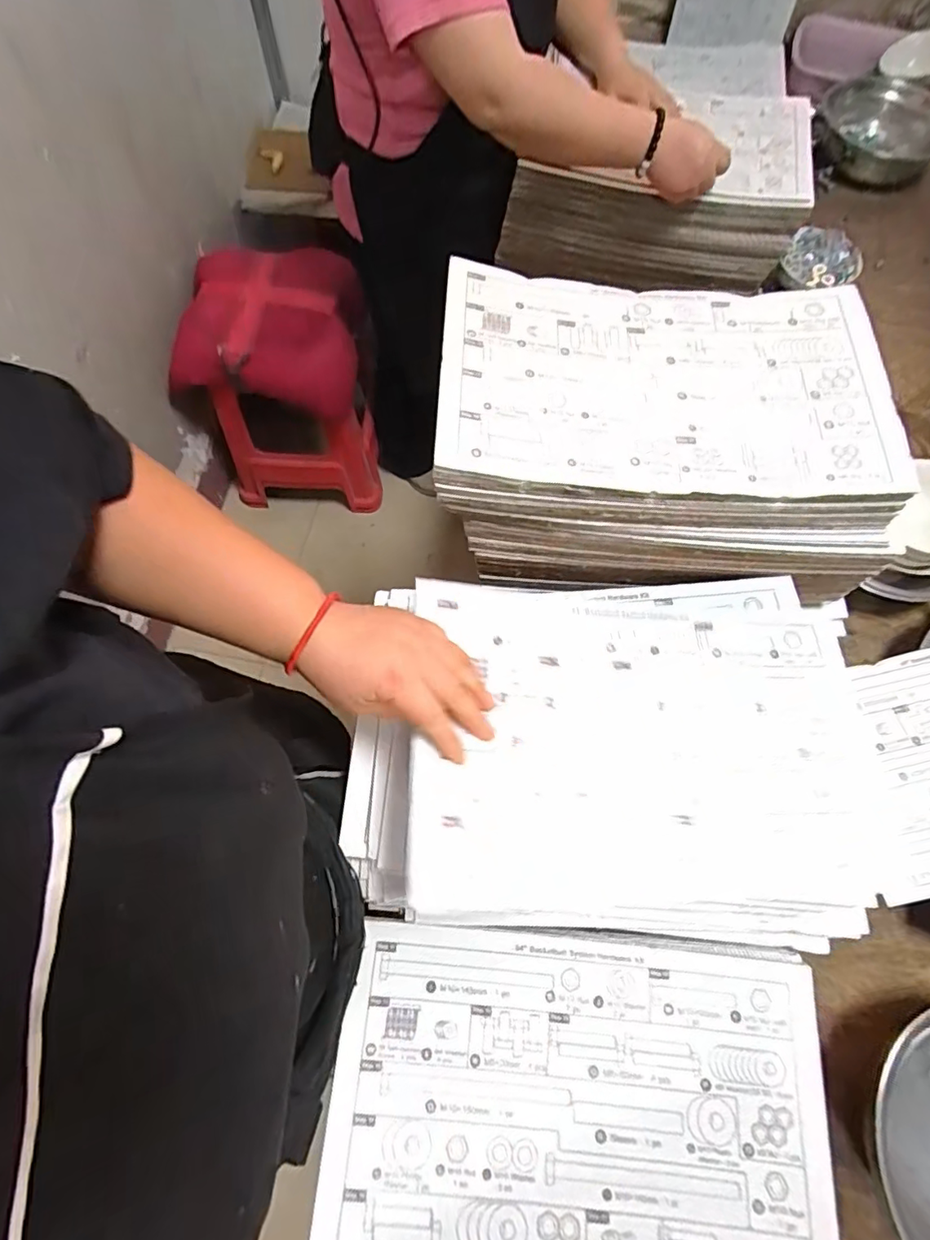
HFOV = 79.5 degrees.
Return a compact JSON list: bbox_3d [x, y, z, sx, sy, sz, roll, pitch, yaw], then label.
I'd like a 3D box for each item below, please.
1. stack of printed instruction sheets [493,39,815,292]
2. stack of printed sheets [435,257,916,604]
[{"bbox_3d":[0.274,-0.651,0.830,0.387,0.138,0.251,12,70,3],"label":"stack of printed instruction sheets"},{"bbox_3d":[0.188,-0.182,0.543,0.421,0.137,0.266,8,69,2],"label":"stack of printed sheets"}]

